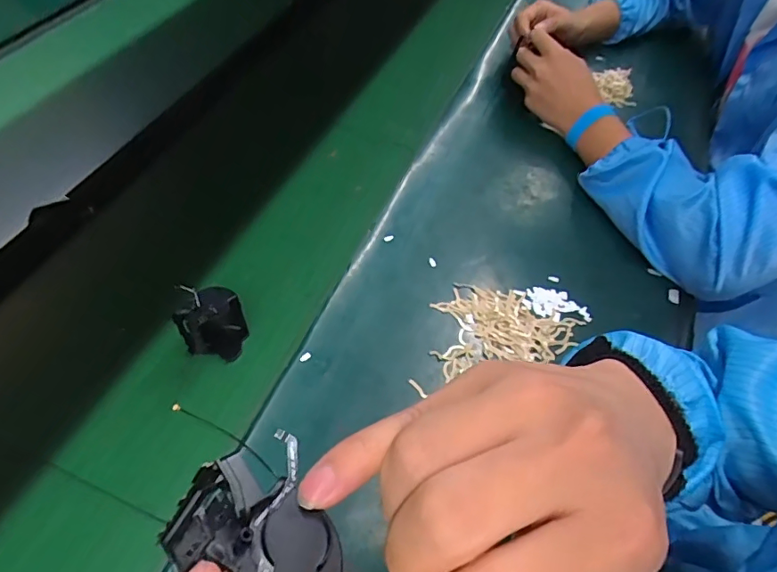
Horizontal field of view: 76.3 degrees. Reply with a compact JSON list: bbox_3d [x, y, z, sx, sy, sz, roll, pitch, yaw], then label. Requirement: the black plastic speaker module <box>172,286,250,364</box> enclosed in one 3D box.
[{"bbox_3d":[-0.164,0.032,0.461,0.052,0.070,0.041,7,55,1],"label":"black plastic speaker module"}]

